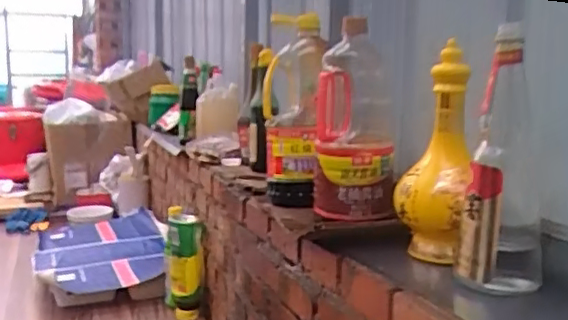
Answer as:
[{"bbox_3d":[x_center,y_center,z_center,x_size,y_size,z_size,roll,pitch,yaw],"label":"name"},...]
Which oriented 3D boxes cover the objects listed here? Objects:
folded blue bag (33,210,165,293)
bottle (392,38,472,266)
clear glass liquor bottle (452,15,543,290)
[{"bbox_3d":[-0.551,0.261,1.800,0.353,0.073,0.629,-2,9,-17],"label":"folded blue bag"},{"bbox_3d":[0.170,-0.003,0.698,0.081,0.235,0.085,2,9,11],"label":"bottle"},{"bbox_3d":[0.227,0.004,0.624,0.081,0.246,0.082,5,9,26],"label":"clear glass liquor bottle"}]

